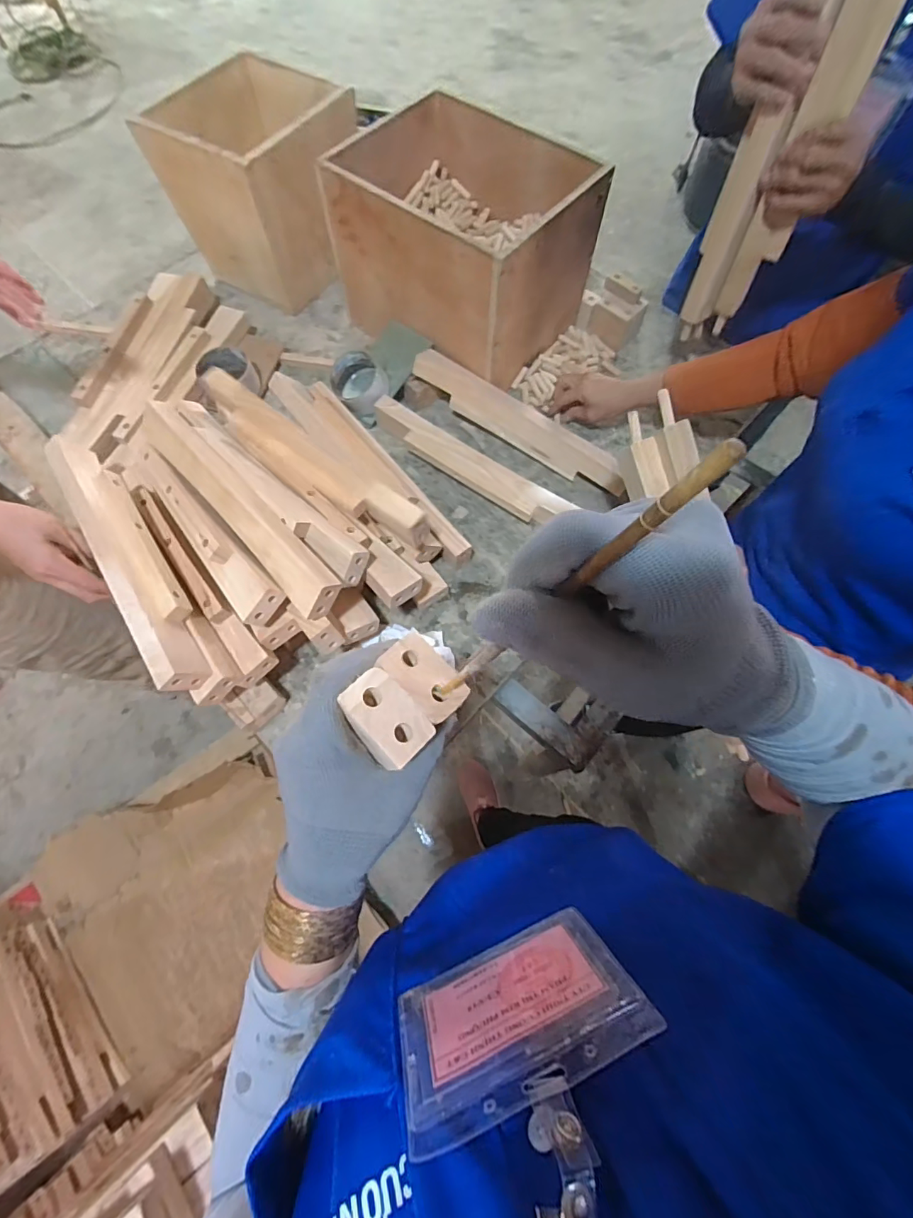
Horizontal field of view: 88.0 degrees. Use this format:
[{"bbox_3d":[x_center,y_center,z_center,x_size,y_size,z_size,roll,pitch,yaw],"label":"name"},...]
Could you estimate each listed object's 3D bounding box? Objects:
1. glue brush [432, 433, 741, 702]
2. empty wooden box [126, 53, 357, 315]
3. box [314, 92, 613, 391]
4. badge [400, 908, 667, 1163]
[{"bbox_3d":[0.025,0.005,0.176,0.011,0.191,0.008,0,67,-19],"label":"glue brush"},{"bbox_3d":[-0.327,-0.729,0.815,0.272,0.220,0.272,28,71,10],"label":"empty wooden box"},{"bbox_3d":[0.006,-0.580,0.753,0.355,0.208,0.279,38,73,13],"label":"box"},{"bbox_3d":[0.025,0.176,0.207,0.100,0.083,0.005,-20,88,-11],"label":"badge"}]

